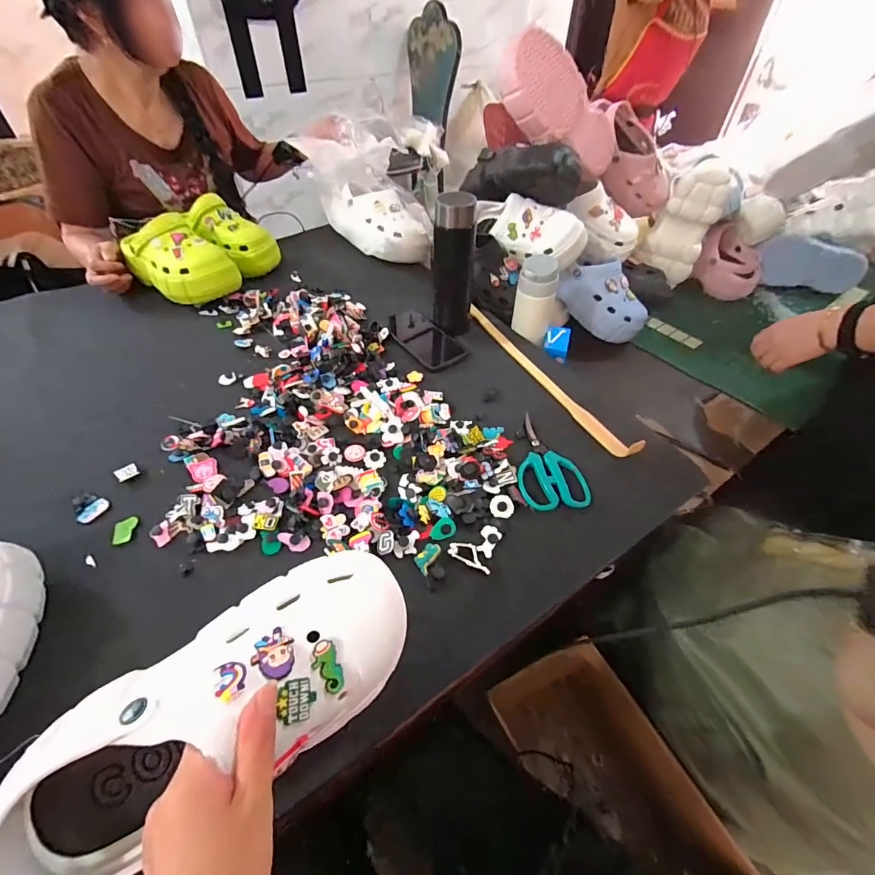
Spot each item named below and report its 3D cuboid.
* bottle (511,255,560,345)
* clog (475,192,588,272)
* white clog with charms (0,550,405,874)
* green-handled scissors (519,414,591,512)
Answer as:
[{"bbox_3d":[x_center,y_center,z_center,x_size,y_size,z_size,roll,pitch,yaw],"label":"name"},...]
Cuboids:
[{"bbox_3d":[0.165,-0.232,0.710,0.066,0.130,0.051,22,51,18],"label":"bottle"},{"bbox_3d":[0.163,-0.397,0.799,0.227,0.086,0.099,29,53,22],"label":"clog"},{"bbox_3d":[-0.138,0.165,0.284,0.249,0.083,0.116,-29,54,-16],"label":"white clog with charms"},{"bbox_3d":[0.134,0.028,0.538,0.084,0.006,0.145,-7,48,-8],"label":"green-handled scissors"}]

